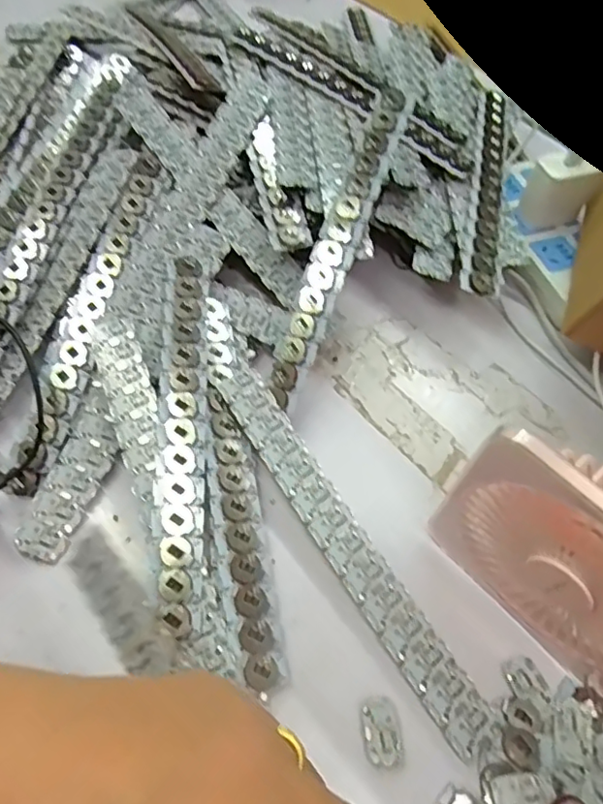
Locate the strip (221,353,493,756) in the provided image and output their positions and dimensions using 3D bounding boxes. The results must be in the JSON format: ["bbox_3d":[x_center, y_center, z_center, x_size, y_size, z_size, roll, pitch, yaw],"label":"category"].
[{"bbox_3d":[0.023,0.079,0.335,0.027,0.005,0.255,-26,69,-26],"label":"strip"}]

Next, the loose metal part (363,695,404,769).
[{"bbox_3d":[0.042,0.170,0.291,0.018,0.004,0.032,-2,59,-3],"label":"loose metal part"}]

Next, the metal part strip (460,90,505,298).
[{"bbox_3d":[0.152,-0.179,0.457,0.027,0.009,0.240,12,59,6],"label":"metal part strip"}]

